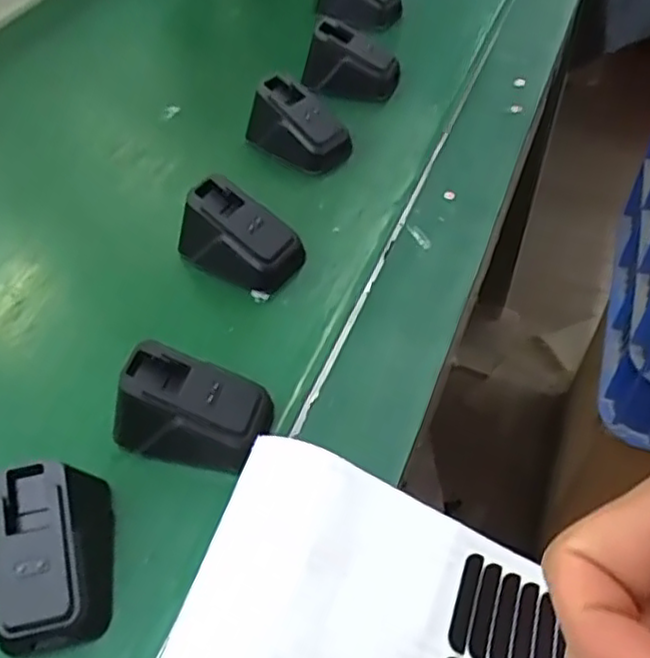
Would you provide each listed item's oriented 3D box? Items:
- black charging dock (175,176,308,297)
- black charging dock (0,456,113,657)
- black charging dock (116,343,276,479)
[{"bbox_3d":[-0.047,-0.053,0.382,0.064,0.043,0.037,23,55,22],"label":"black charging dock"},{"bbox_3d":[-0.107,0.086,0.268,0.045,0.039,0.068,-14,50,-7],"label":"black charging dock"},{"bbox_3d":[-0.059,0.034,0.309,0.066,0.041,0.044,10,51,13],"label":"black charging dock"}]

